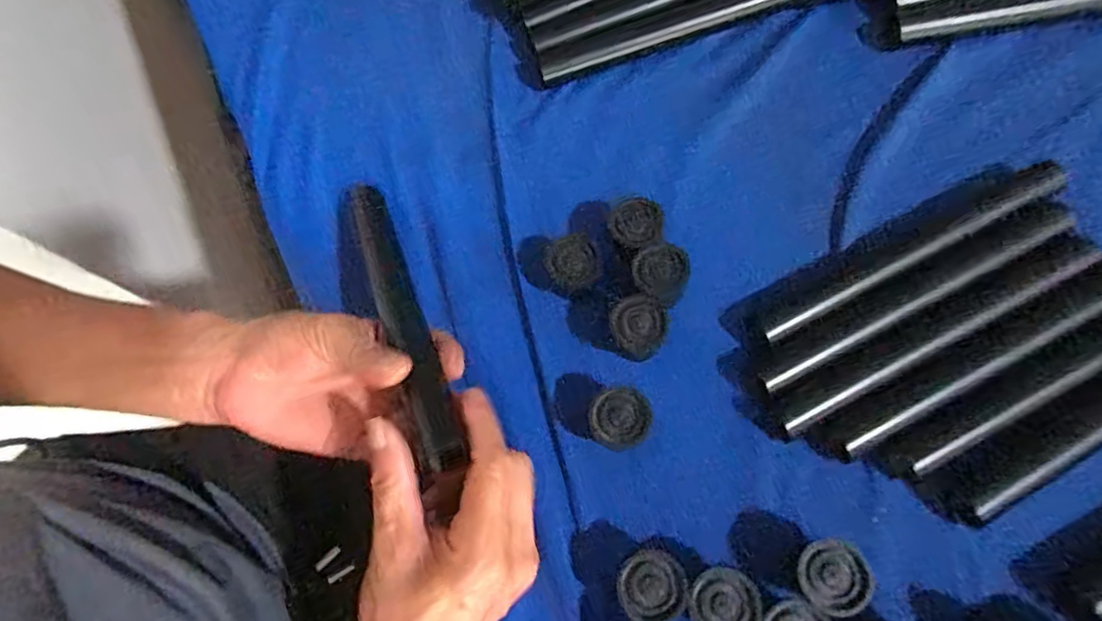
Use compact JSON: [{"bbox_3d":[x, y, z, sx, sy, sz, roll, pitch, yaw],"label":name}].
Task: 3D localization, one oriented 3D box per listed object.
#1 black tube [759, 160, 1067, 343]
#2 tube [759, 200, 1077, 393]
[{"bbox_3d":[0.224,-0.039,0.374,0.213,0.022,0.024,-25,67,-8],"label":"black tube"},{"bbox_3d":[0.222,-0.009,0.363,0.217,0.020,0.020,-26,67,-8],"label":"tube"}]

